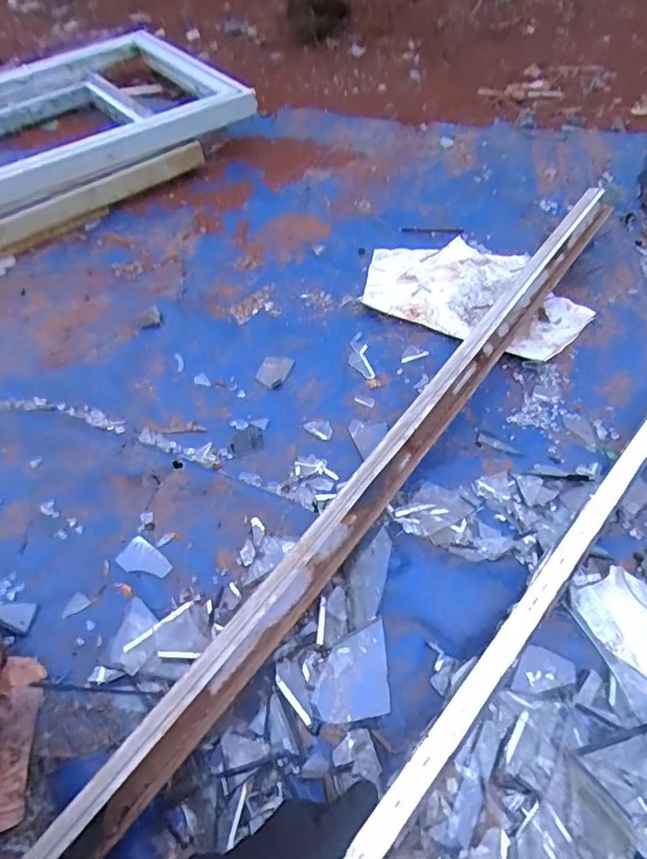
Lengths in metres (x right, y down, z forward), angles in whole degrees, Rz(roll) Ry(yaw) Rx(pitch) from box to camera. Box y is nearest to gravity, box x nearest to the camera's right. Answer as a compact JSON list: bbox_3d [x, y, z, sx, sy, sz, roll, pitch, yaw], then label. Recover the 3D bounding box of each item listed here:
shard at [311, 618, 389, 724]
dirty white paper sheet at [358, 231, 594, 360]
[{"bbox_3d":[0.023,0.205,0.428,0.062,0.007,0.073,-4,54,2],"label":"shard"},{"bbox_3d":[0.202,-0.187,0.698,0.298,0.015,0.200,35,63,20],"label":"dirty white paper sheet"}]

